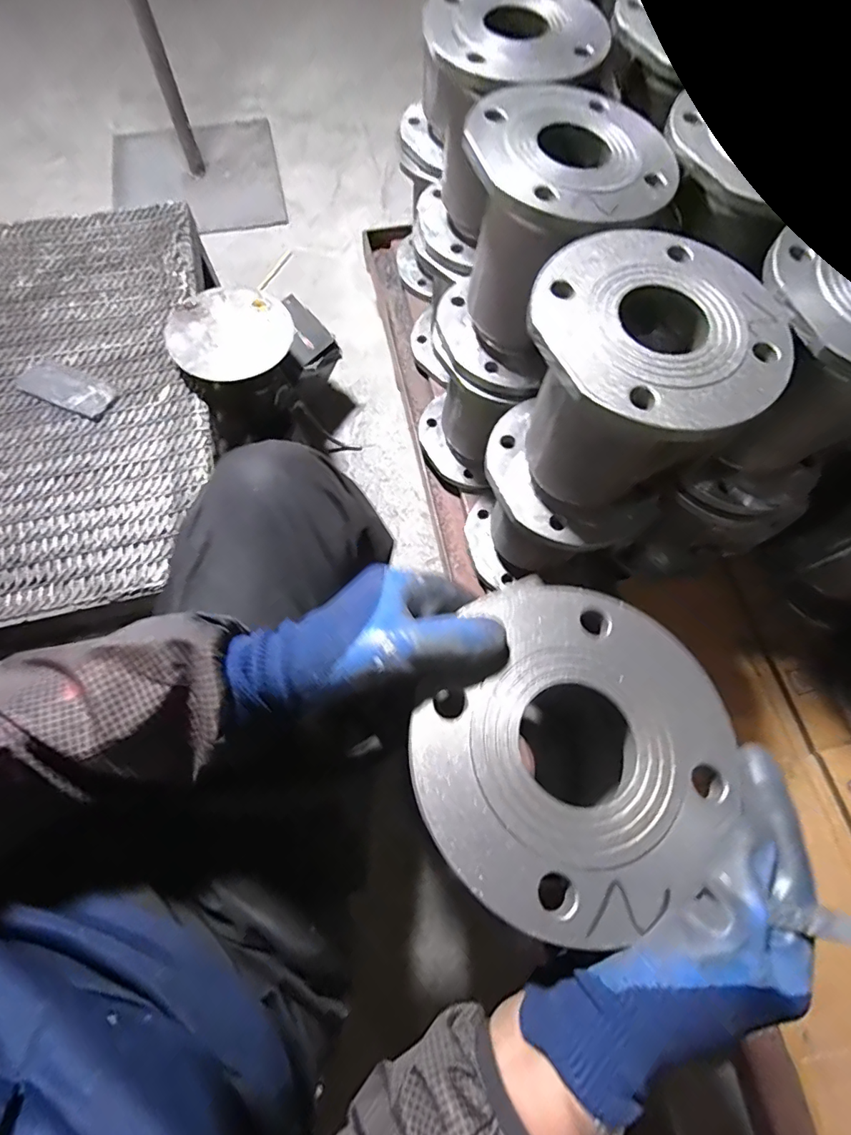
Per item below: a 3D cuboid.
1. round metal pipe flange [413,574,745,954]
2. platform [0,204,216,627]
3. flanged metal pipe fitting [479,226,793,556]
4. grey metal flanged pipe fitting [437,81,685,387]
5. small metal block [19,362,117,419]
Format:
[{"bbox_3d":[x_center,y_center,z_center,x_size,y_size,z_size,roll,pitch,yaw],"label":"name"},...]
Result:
[{"bbox_3d":[0.084,0.097,0.269,0.160,0.022,0.175,1,69,-2],"label":"round metal pipe flange"},{"bbox_3d":[-0.506,-0.250,0.674,0.388,0.039,0.661,-9,70,-6],"label":"platform"},{"bbox_3d":[0.160,-0.137,0.425,0.173,0.190,0.167,39,73,12],"label":"flanged metal pipe fitting"},{"bbox_3d":[0.113,-0.310,0.487,0.174,0.191,0.192,11,69,2],"label":"grey metal flanged pipe fitting"},{"bbox_3d":[-0.499,-0.250,0.676,0.138,0.013,0.058,24,70,6],"label":"small metal block"}]

